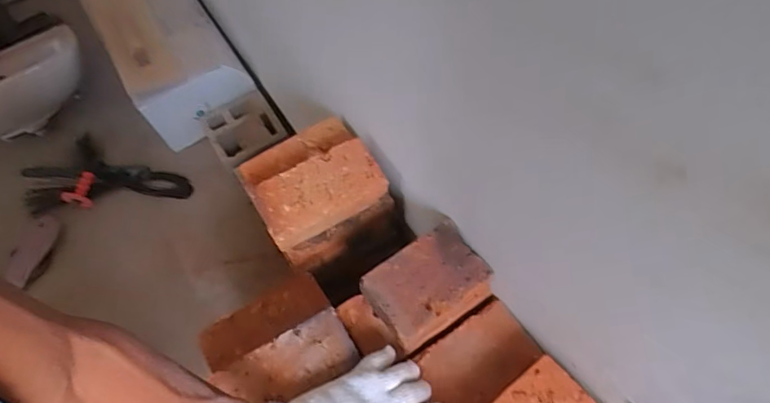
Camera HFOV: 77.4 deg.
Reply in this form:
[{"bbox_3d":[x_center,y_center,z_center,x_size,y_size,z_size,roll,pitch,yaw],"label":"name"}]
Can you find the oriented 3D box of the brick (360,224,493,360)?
[{"bbox_3d":[0.055,0.113,0.632,0.149,0.058,0.107,-33,67,-15],"label":"brick"}]

